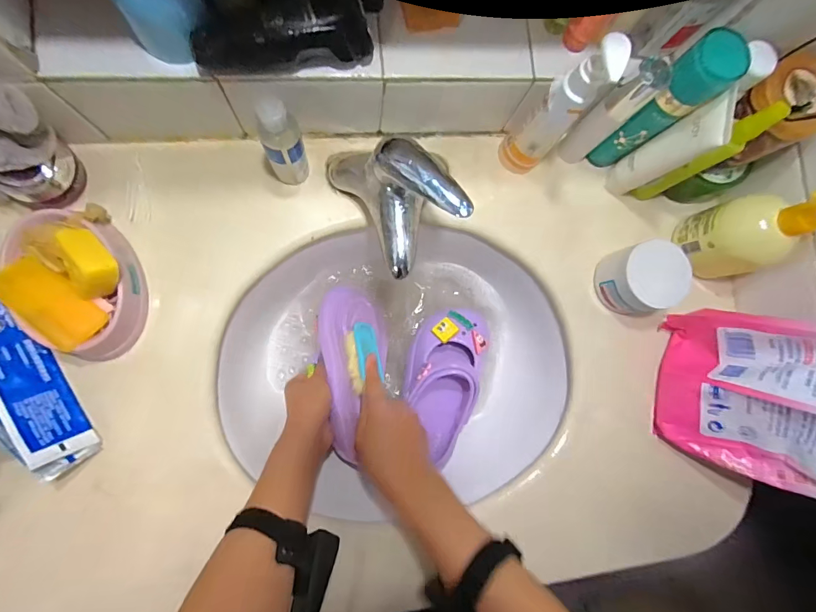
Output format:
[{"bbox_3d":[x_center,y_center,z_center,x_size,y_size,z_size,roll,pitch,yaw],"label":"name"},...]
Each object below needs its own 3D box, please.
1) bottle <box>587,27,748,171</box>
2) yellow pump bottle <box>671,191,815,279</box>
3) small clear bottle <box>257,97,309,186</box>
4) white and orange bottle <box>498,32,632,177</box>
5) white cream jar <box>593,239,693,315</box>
[{"bbox_3d":[0.253,-0.202,0.419,0.043,0.178,0.045,1,85,-8],"label":"bottle"},{"bbox_3d":[0.378,-0.080,0.428,0.066,0.151,0.080,-11,87,-8],"label":"yellow pump bottle"},{"bbox_3d":[-0.122,-0.155,0.392,0.037,0.119,0.029,-26,89,-9],"label":"small clear bottle"},{"bbox_3d":[0.143,-0.189,0.398,0.046,0.184,0.037,39,82,-3],"label":"white and orange bottle"},{"bbox_3d":[0.269,-0.032,0.463,0.070,0.075,0.075,1,85,-8],"label":"white cream jar"}]

